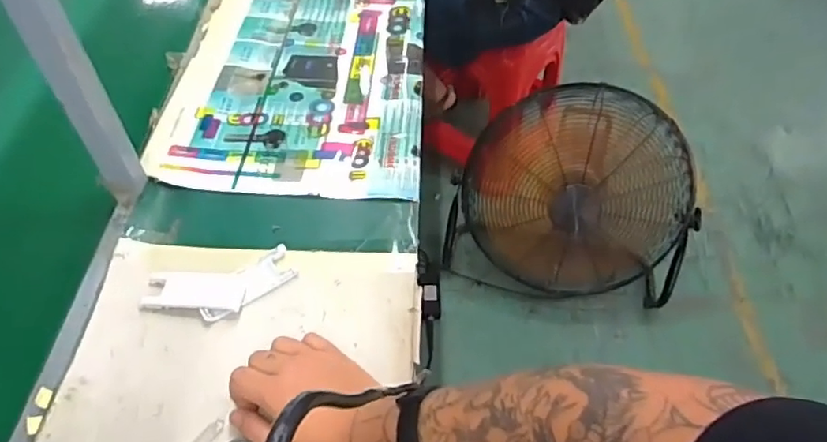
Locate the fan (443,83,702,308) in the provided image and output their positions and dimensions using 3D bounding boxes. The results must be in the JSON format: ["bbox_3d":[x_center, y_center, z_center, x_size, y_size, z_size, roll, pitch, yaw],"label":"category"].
[{"bbox_3d":[0.388,-0.062,1.348,0.522,0.419,0.363,16,53,12],"label":"fan"}]

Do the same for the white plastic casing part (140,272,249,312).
[{"bbox_3d":[-0.220,0.071,0.572,0.097,0.005,0.041,0,50,0],"label":"white plastic casing part"}]

